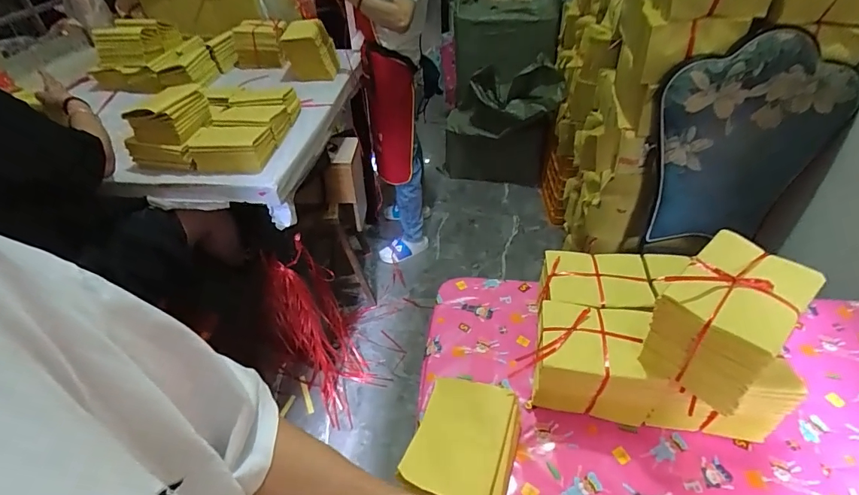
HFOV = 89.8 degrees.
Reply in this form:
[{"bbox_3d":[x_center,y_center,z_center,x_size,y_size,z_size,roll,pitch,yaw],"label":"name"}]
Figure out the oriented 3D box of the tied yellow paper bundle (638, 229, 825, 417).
[{"bbox_3d":[0.372,0.092,0.547,0.157,0.139,0.123,-34,51,-30],"label":"tied yellow paper bundle"}]

